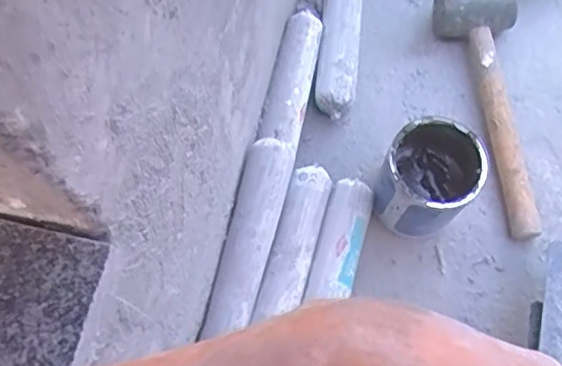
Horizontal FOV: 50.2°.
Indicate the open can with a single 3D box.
[{"bbox_3d":[0.159,0.001,0.663,0.092,0.119,0.098,0,69,0],"label":"open can"}]

